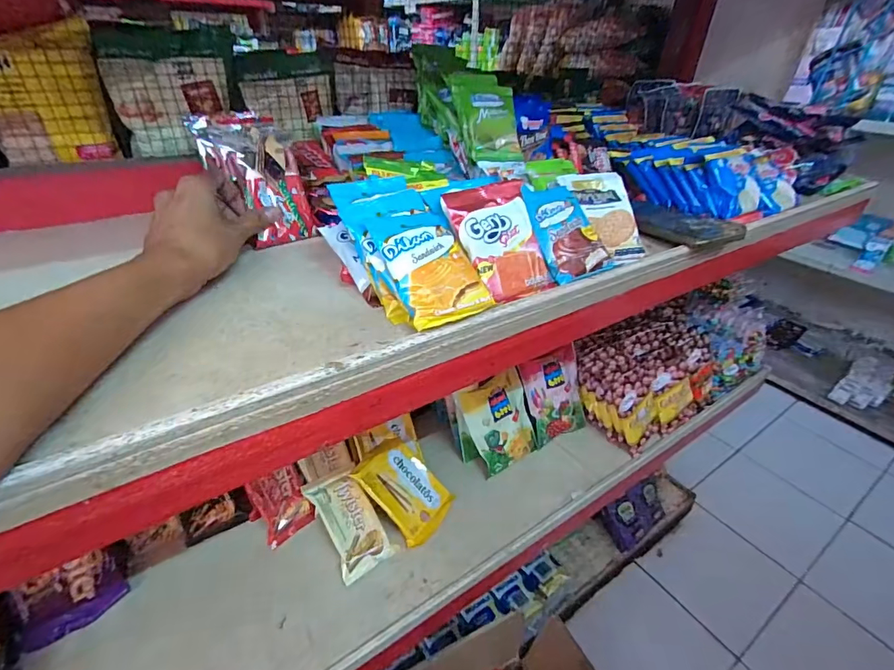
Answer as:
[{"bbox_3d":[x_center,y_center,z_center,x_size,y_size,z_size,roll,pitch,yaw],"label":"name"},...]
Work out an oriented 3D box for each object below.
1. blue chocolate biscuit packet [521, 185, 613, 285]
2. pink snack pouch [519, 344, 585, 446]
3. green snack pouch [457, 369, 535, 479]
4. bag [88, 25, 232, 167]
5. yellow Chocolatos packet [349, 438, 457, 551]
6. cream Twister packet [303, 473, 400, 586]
[{"bbox_3d":[0.108,-0.099,0.416,0.065,0.012,0.109,-7,67,-19],"label":"blue chocolate biscuit packet"},{"bbox_3d":[0.186,0.101,0.757,0.111,0.146,0.023,-15,7,-21],"label":"pink snack pouch"},{"bbox_3d":[0.085,0.136,0.705,0.110,0.118,0.081,-21,39,-31],"label":"green snack pouch"},{"bbox_3d":[-0.307,-0.275,0.513,0.132,0.127,0.025,-18,38,-28],"label":"bag"},{"bbox_3d":[-0.057,0.213,0.628,0.132,0.014,0.091,48,50,7],"label":"yellow Chocolatos packet"},{"bbox_3d":[-0.131,0.247,0.599,0.071,0.017,0.136,-22,62,-31],"label":"cream Twister packet"}]

